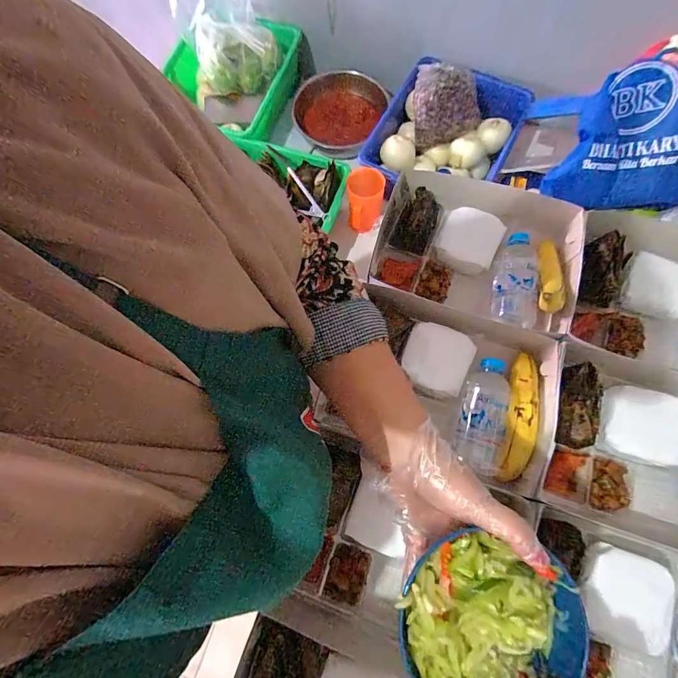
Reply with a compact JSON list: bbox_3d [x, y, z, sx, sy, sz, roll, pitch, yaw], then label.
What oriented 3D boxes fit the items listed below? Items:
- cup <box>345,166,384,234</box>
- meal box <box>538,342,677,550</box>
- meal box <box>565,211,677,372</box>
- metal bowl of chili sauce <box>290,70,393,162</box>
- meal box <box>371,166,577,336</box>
[{"bbox_3d":[0.061,-0.322,0.836,0.082,0.114,0.092,6,72,4],"label":"cup"},{"bbox_3d":[0.401,0.141,0.448,0.281,0.077,0.206,17,74,8],"label":"meal box"},{"bbox_3d":[0.472,-0.043,0.515,0.291,0.092,0.212,20,74,9],"label":"meal box"},{"bbox_3d":[-0.004,-0.568,0.950,0.242,0.124,0.230,-1,72,2],"label":"metal bowl of chili sauce"},{"bbox_3d":[0.200,-0.127,0.545,0.287,0.073,0.216,18,74,8],"label":"meal box"}]

